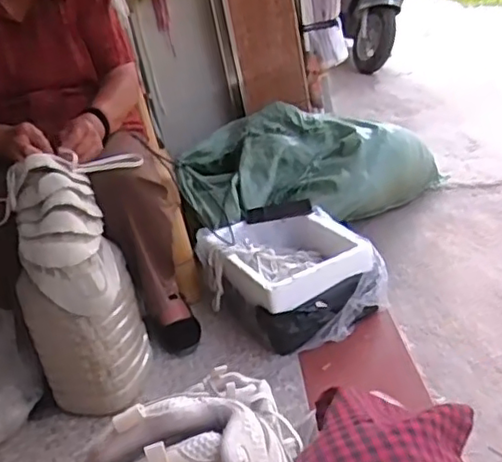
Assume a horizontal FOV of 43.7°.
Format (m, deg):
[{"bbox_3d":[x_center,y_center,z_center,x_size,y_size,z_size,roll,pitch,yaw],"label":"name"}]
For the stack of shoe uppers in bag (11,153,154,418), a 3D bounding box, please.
[{"bbox_3d":[-0.341,0.115,1.179,0.190,0.472,0.193,-7,27,9],"label":"stack of shoe uppers in bag"}]

